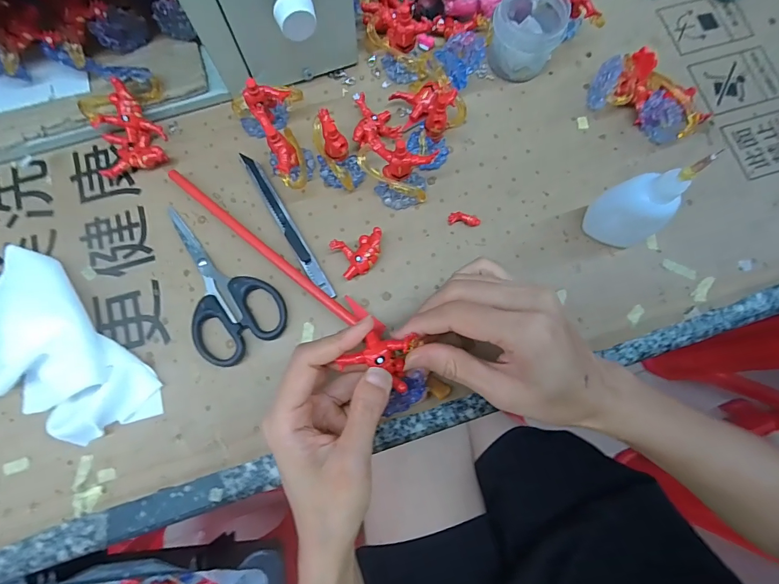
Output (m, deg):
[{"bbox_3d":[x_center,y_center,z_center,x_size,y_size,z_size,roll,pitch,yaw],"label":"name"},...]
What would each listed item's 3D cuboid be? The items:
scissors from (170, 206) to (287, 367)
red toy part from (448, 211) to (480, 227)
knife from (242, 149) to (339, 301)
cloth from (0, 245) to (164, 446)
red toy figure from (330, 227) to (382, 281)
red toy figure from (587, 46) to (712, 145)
[{"bbox_3d":[-0.128,-0.009,0.294,0.064,0.009,0.121,-33,80,-7],"label":"scissors"},{"bbox_3d":[0.057,-0.056,0.306,0.024,0.006,0.010,6,78,1],"label":"red toy part"},{"bbox_3d":[-0.077,-0.050,0.303,0.010,0.007,0.129,-30,80,-7],"label":"knife"},{"bbox_3d":[-0.229,0.040,0.277,0.154,0.020,0.088,29,79,6],"label":"cloth"},{"bbox_3d":[-0.022,-0.027,0.294,0.036,0.016,0.029,-14,78,-3],"label":"red toy figure"},{"bbox_3d":[0.203,-0.153,0.313,0.065,0.030,0.083,-42,81,-9],"label":"red toy figure"}]

